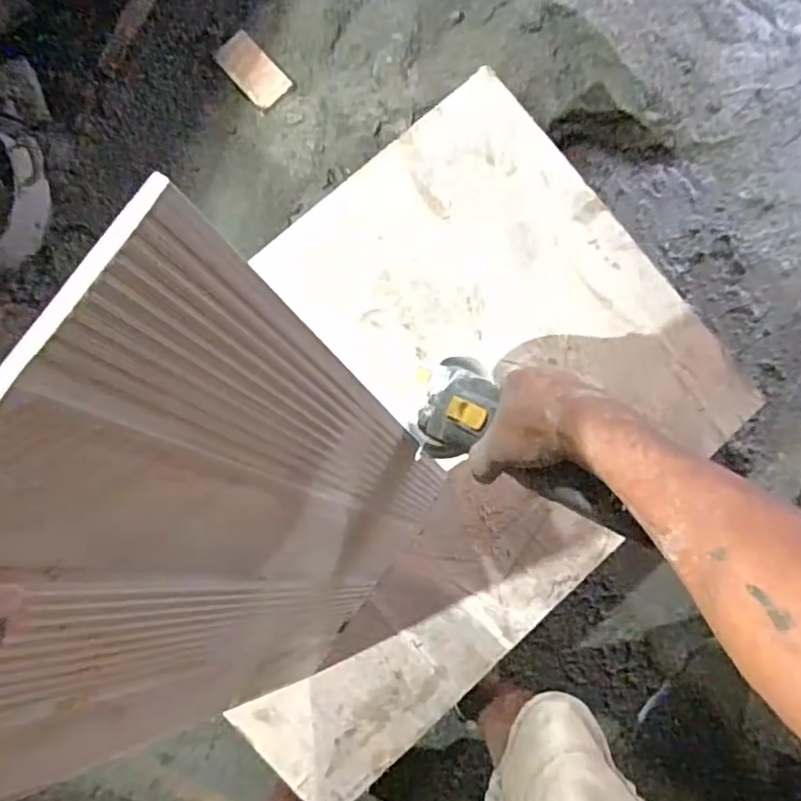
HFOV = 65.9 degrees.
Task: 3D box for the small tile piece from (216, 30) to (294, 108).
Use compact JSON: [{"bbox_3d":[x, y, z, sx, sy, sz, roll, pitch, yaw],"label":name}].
[{"bbox_3d":[-0.262,-0.583,1.092,0.072,0.004,0.172,-42,69,7],"label":"small tile piece"}]

